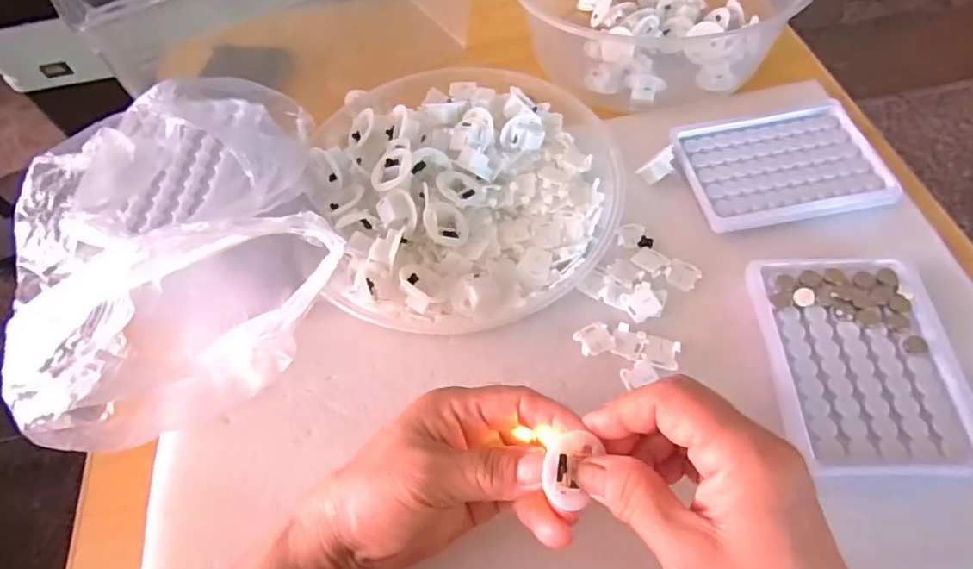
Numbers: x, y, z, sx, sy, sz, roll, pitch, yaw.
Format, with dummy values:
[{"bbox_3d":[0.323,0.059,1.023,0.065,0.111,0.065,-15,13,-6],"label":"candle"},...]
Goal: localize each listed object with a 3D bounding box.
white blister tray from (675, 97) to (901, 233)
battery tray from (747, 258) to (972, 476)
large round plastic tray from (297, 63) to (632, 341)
[{"bbox_3d":[0.210,-0.090,0.396,0.133,0.009,0.106,-9,59,-2],"label":"white blister tray"},{"bbox_3d":[0.212,0.042,0.314,0.095,0.016,0.127,-1,59,3],"label":"battery tray"},{"bbox_3d":[-0.018,-0.081,0.388,0.209,0.042,0.237,-16,59,-6],"label":"large round plastic tray"}]

